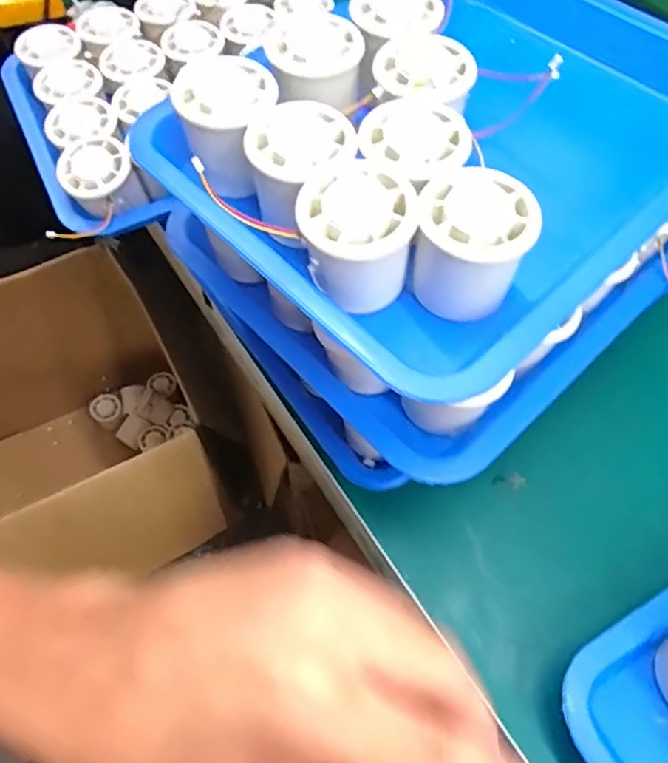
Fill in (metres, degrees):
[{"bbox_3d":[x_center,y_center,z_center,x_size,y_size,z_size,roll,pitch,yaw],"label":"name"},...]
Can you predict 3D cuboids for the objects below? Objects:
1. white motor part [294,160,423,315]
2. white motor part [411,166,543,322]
[{"bbox_3d":[0.011,-0.070,0.299,0.056,0.058,0.051,8,62,2],"label":"white motor part"},{"bbox_3d":[0.068,-0.069,0.296,0.054,0.048,0.055,1,62,-2],"label":"white motor part"}]

